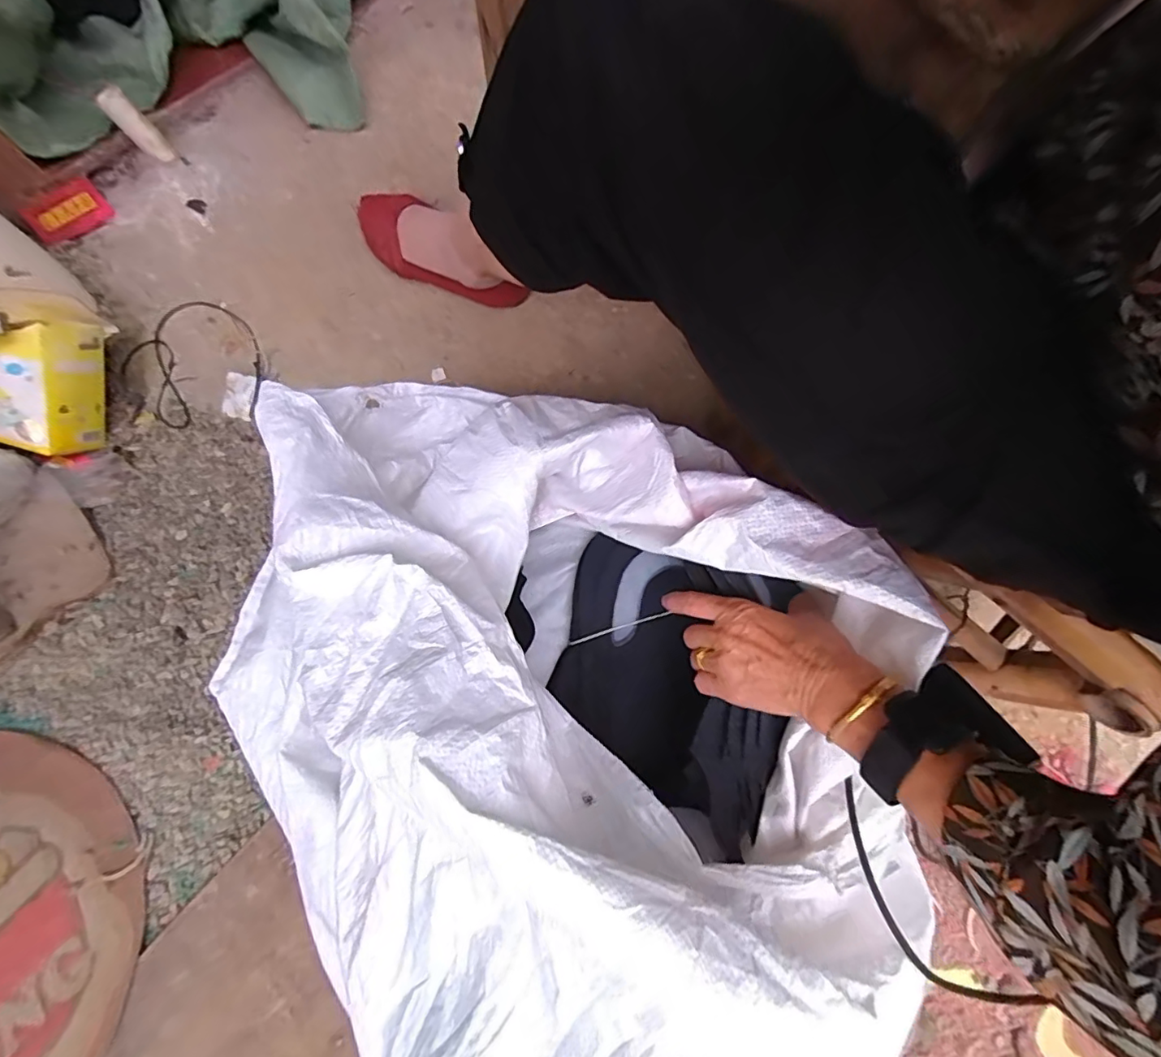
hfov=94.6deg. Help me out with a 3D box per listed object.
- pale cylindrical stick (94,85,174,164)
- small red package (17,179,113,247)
[{"bbox_3d":[-0.539,-0.490,0.653,0.084,0.022,0.028,45,74,-31],"label":"pale cylindrical stick"},{"bbox_3d":[-0.627,-0.387,0.658,0.086,0.009,0.053,-39,100,-8],"label":"small red package"}]

